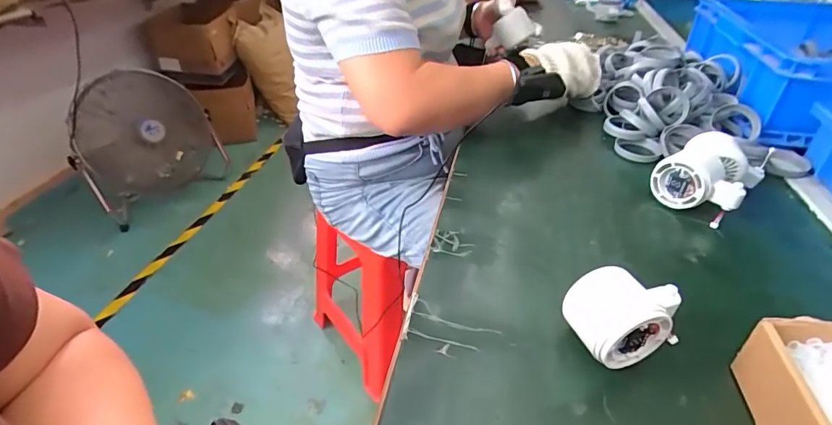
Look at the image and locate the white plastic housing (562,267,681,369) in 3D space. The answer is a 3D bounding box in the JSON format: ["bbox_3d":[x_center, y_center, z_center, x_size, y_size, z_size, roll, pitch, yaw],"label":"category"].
[{"bbox_3d":[0.158,0.079,0.325,0.091,0.055,0.052,-9,37,-12],"label":"white plastic housing"}]

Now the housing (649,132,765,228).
[{"bbox_3d":[0.335,-0.046,0.498,0.108,0.057,0.083,-29,45,-35],"label":"housing"}]

